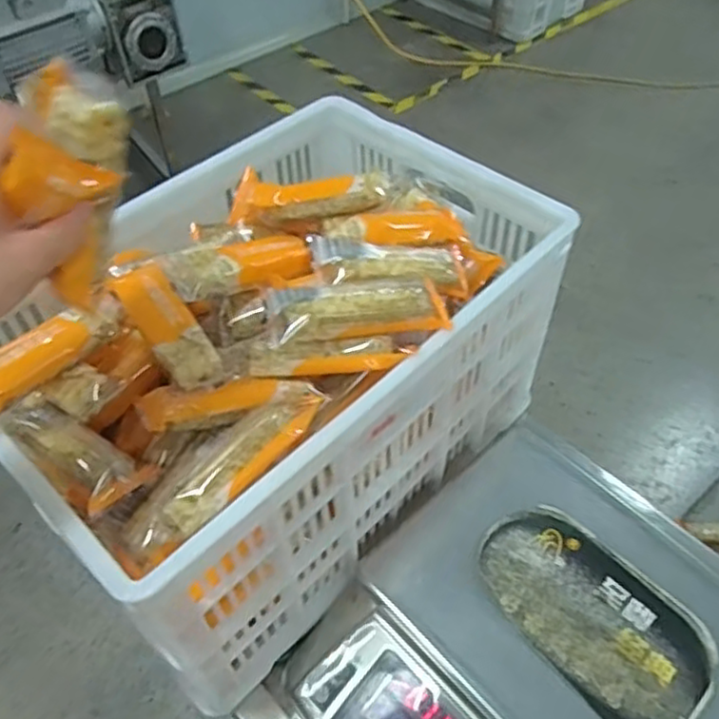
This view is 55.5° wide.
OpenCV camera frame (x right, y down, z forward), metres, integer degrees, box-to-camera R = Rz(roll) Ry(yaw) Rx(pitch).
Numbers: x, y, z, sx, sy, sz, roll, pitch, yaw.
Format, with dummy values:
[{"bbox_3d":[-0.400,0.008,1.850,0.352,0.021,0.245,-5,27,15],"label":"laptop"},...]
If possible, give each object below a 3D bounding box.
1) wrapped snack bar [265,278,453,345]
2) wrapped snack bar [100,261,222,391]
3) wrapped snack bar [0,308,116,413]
[{"bbox_3d":[-0.001,-0.037,0.492,0.127,0.031,0.037,-9,52,-7],"label":"wrapped snack bar"},{"bbox_3d":[-0.141,-0.028,0.492,0.038,0.021,0.121,-31,58,-22],"label":"wrapped snack bar"},{"bbox_3d":[-0.227,-0.002,0.476,0.036,0.023,0.108,30,58,22],"label":"wrapped snack bar"}]

